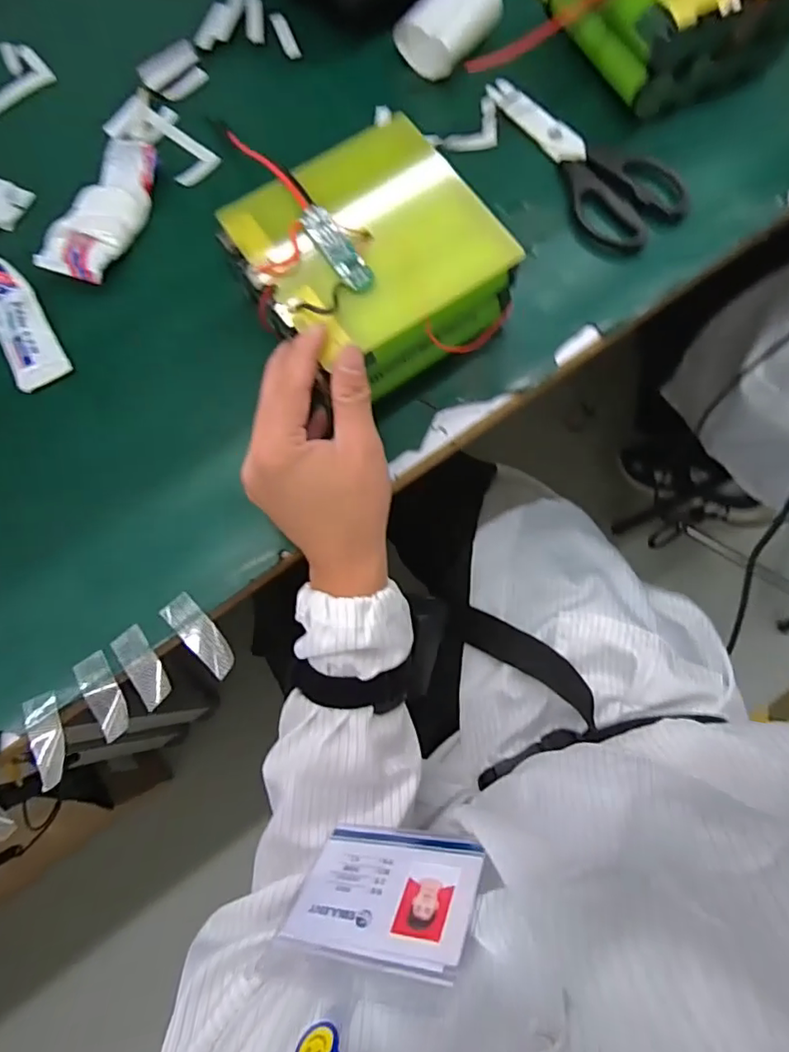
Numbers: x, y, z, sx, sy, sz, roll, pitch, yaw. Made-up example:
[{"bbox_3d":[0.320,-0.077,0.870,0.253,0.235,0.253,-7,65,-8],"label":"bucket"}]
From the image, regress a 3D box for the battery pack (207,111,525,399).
[{"bbox_3d":[-0.017,-0.167,0.366,0.146,0.059,0.152,-35,77,-7],"label":"battery pack"}]

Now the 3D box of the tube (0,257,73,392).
[{"bbox_3d":[-0.297,-0.174,0.424,0.038,0.011,0.162,-30,76,-6],"label":"tube"}]

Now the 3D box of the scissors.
[{"bbox_3d":[0.155,-0.296,0.439,0.084,0.013,0.185,-25,75,-5],"label":"scissors"}]

